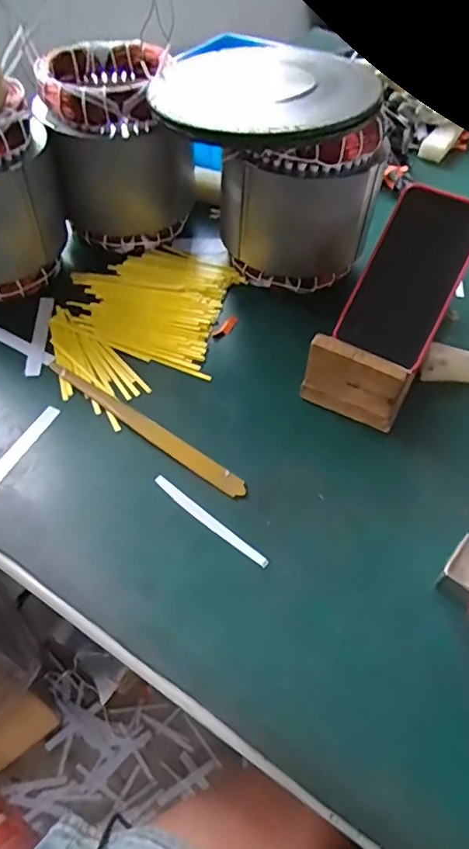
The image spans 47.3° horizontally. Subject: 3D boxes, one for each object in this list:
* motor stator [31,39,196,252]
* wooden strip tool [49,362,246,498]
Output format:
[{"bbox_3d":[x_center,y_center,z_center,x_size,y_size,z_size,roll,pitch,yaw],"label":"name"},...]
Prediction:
[{"bbox_3d":[-0.134,-0.306,0.591,0.134,0.158,0.148,-21,54,-17],"label":"motor stator"},{"bbox_3d":[-0.081,-0.002,0.456,0.217,0.009,0.019,31,57,22],"label":"wooden strip tool"}]

